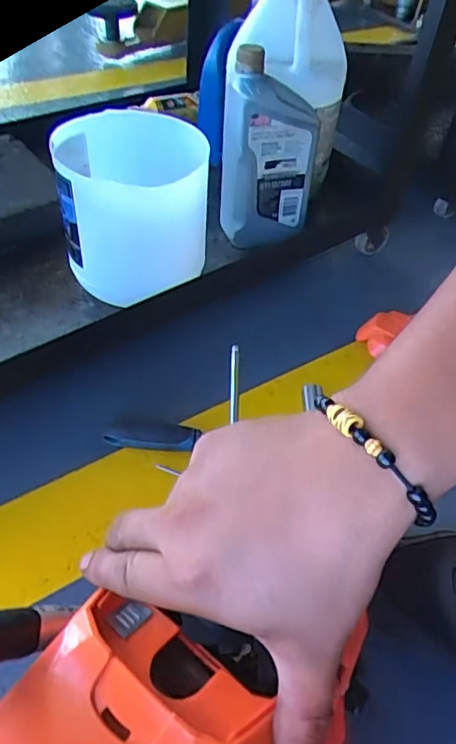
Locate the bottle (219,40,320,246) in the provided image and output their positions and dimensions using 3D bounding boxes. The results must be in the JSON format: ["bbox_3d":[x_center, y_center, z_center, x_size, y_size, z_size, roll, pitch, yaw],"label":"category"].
[{"bbox_3d":[0.047,-0.270,0.673,0.111,0.222,0.062,-11,44,-17],"label":"bottle"}]

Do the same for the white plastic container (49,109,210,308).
[{"bbox_3d":[-0.102,-0.170,0.615,0.145,0.166,0.155,-2,48,-9],"label":"white plastic container"}]

